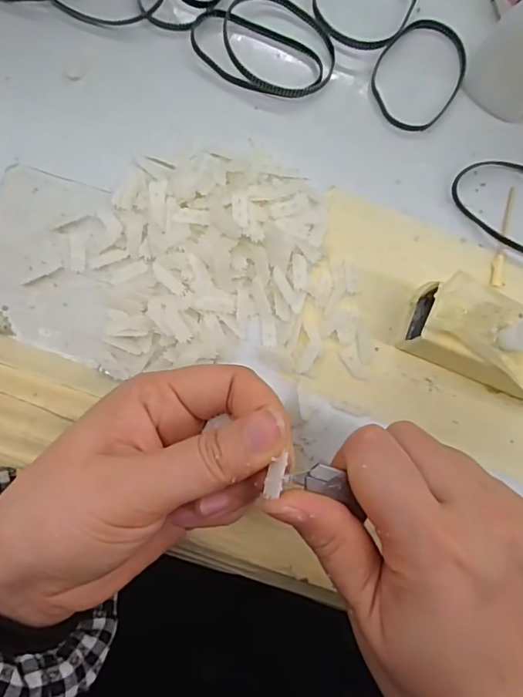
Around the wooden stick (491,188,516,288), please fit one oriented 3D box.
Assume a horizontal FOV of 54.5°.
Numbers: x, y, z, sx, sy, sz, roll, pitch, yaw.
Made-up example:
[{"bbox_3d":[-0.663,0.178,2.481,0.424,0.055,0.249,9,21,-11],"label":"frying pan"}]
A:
[{"bbox_3d":[0.133,-0.062,0.277,0.007,0.004,0.059,14,82,-3],"label":"wooden stick"}]

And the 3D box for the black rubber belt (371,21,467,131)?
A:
[{"bbox_3d":[0.089,-0.155,0.284,0.049,0.004,0.067,35,81,0],"label":"black rubber belt"}]

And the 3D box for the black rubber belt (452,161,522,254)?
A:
[{"bbox_3d":[0.141,-0.079,0.278,0.070,0.009,0.048,42,81,1],"label":"black rubber belt"}]

